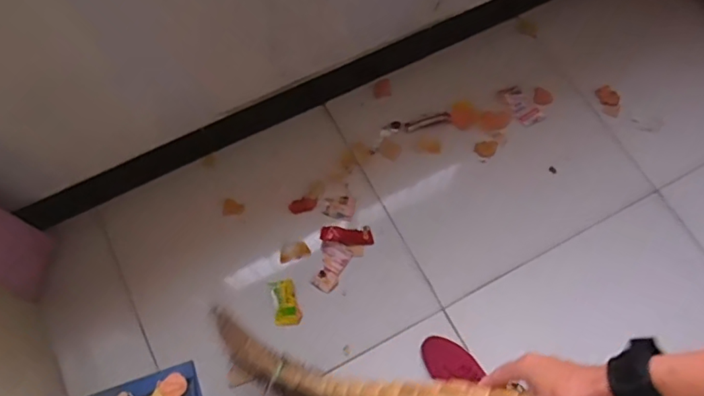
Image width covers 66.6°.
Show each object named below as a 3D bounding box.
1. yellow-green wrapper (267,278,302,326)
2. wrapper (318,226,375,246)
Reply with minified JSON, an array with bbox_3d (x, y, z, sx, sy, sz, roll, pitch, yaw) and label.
[{"bbox_3d":[-0.150,0.236,1.201,0.057,0.034,0.099,-15,74,-5],"label":"yellow-green wrapper"},{"bbox_3d":[-0.012,0.089,1.259,0.123,0.018,0.044,-1,74,-1],"label":"wrapper"}]

